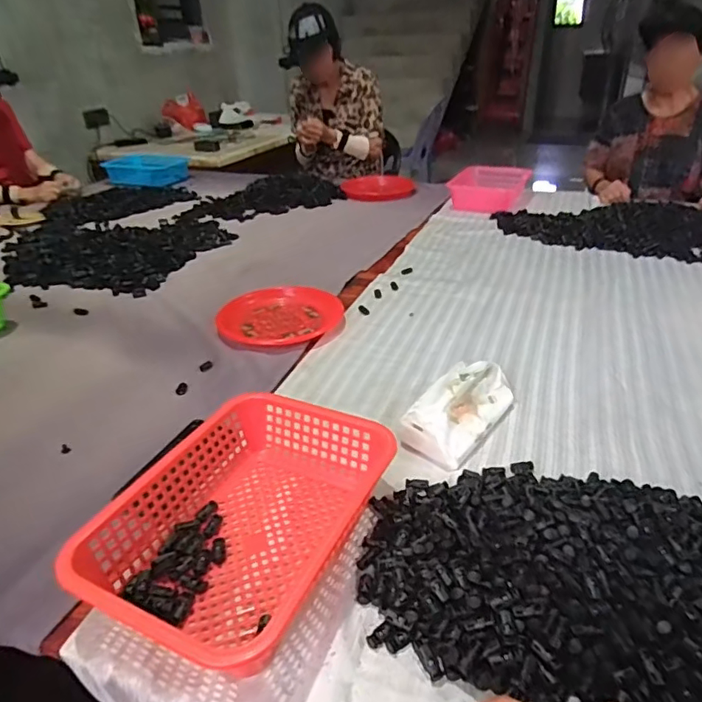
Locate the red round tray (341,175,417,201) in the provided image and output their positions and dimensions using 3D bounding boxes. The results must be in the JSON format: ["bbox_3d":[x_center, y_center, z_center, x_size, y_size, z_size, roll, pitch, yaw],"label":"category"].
[{"bbox_3d":[0.087,-0.547,1.800,0.229,0.029,0.229,-6,31,-7],"label":"red round tray"}]

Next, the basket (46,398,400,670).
[{"bbox_3d":[-0.106,0.171,0.558,0.216,0.081,0.297,15,38,24],"label":"basket"}]

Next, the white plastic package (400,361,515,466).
[{"bbox_3d":[0.145,0.069,0.723,0.091,0.066,0.172,23,41,32],"label":"white plastic package"}]

